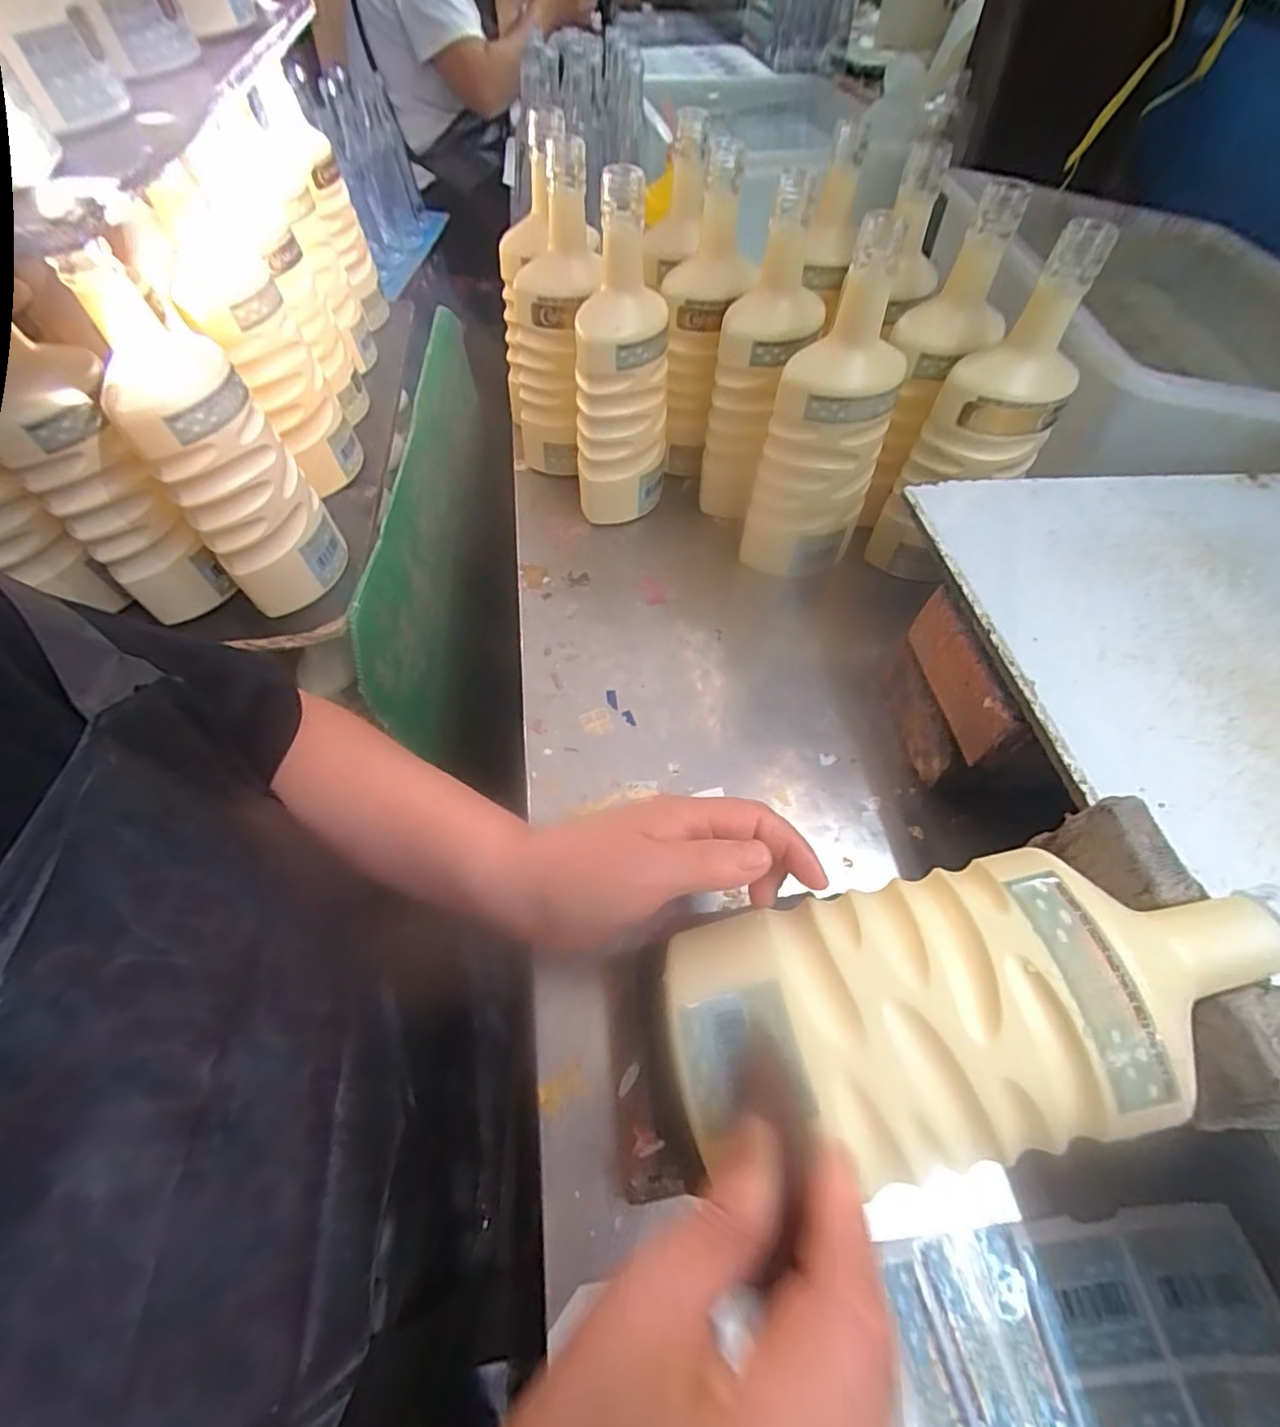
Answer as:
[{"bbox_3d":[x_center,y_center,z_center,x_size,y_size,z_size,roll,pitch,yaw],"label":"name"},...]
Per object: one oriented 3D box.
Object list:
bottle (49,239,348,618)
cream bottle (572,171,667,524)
[{"bbox_3d":[-0.287,-0.175,0.400,0.070,0.229,0.066,-17,59,-8],"label":"bottle"},{"bbox_3d":[-0.016,-0.281,0.491,0.075,0.258,0.063,6,56,3],"label":"cream bottle"}]

